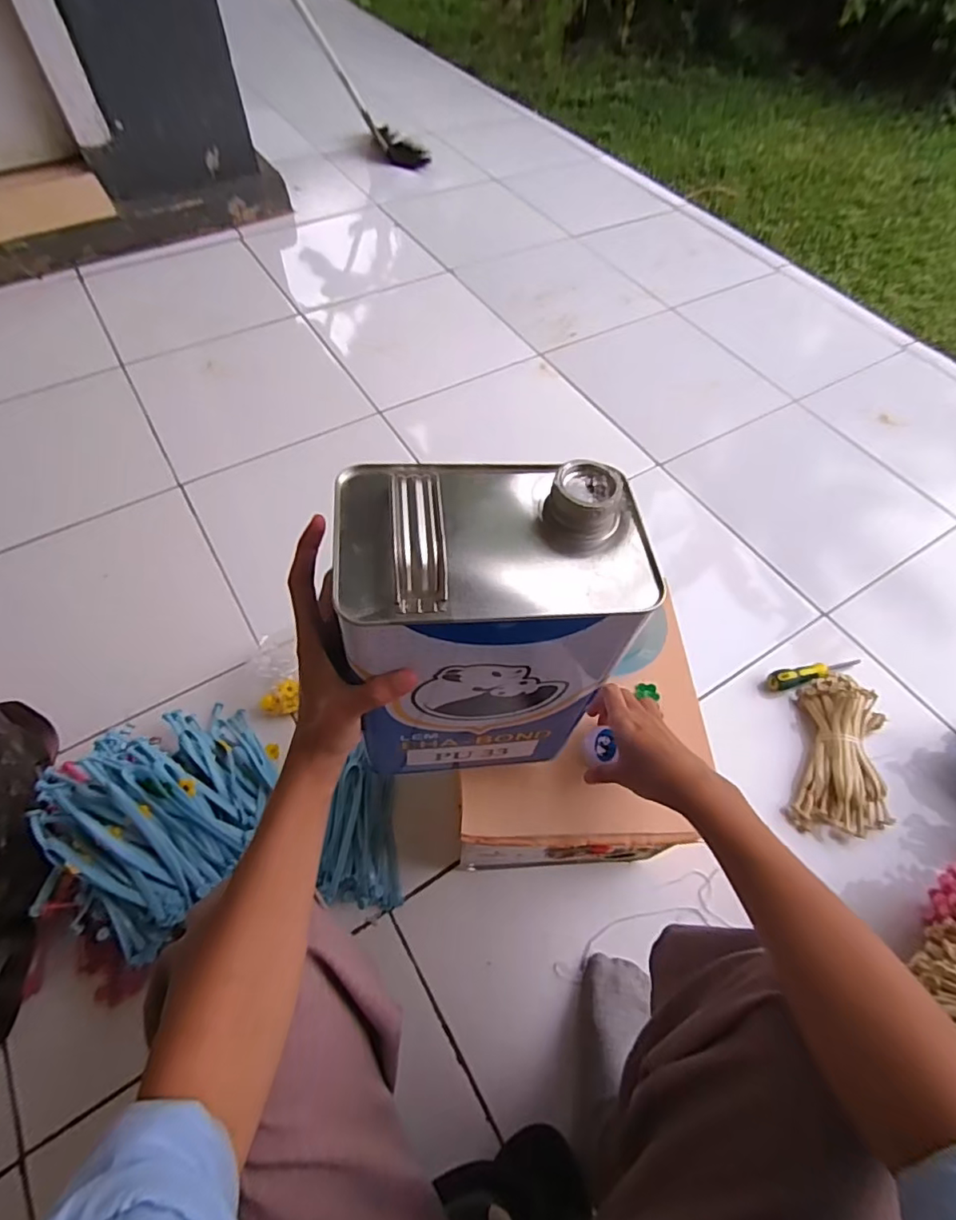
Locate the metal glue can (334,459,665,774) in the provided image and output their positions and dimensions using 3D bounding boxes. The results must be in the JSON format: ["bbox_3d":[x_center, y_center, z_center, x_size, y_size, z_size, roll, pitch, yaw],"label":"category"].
[{"bbox_3d":[0.000,0.016,0.372,0.156,0.229,0.113,1,58,-2],"label":"metal glue can"}]

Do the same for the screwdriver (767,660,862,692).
[{"bbox_3d":[0.504,0.092,0.838,0.152,0.025,0.028,-14,60,-11],"label":"screwdriver"}]

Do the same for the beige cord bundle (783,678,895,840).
[{"bbox_3d":[0.503,0.194,0.762,0.110,0.043,0.229,19,59,9],"label":"beige cord bundle"}]

